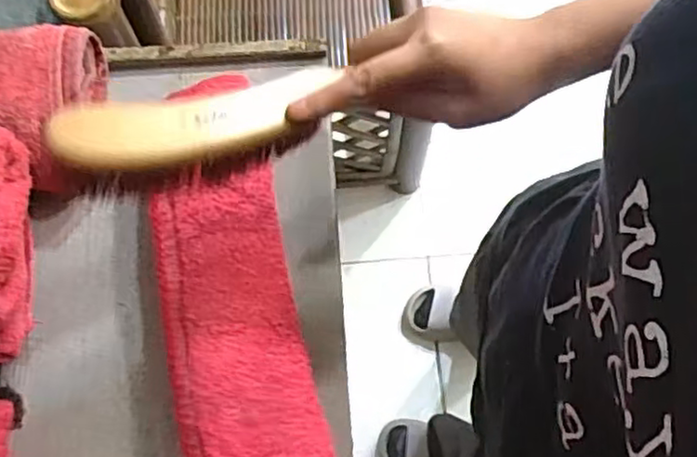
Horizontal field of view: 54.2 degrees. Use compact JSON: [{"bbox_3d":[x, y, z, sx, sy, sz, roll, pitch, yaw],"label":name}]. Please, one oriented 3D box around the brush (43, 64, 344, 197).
[{"bbox_3d":[-0.077,-0.047,0.356,0.139,0.035,0.042,-16,73,-22],"label":"brush"}]

